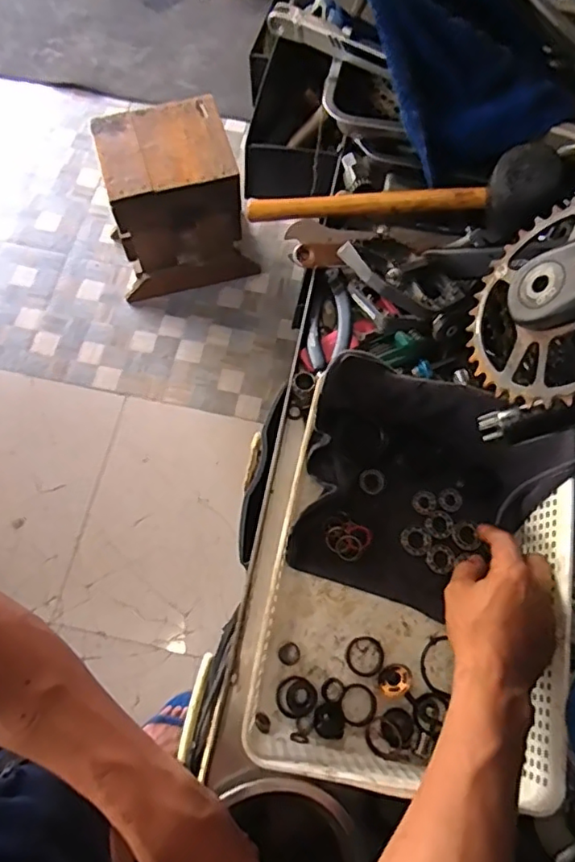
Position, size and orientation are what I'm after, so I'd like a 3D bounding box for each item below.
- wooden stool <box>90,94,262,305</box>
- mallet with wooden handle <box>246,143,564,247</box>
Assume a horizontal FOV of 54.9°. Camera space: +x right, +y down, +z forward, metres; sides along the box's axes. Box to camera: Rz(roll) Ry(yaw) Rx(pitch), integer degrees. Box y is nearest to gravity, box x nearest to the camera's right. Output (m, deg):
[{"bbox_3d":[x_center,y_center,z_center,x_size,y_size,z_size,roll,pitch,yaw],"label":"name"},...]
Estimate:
[{"bbox_3d":[-0.300,-0.592,1.470,0.348,0.400,0.251,-16,72,-8],"label":"wooden stool"},{"bbox_3d":[0.115,-0.250,0.625,0.336,0.094,0.057,5,72,20],"label":"mallet with wooden handle"}]

